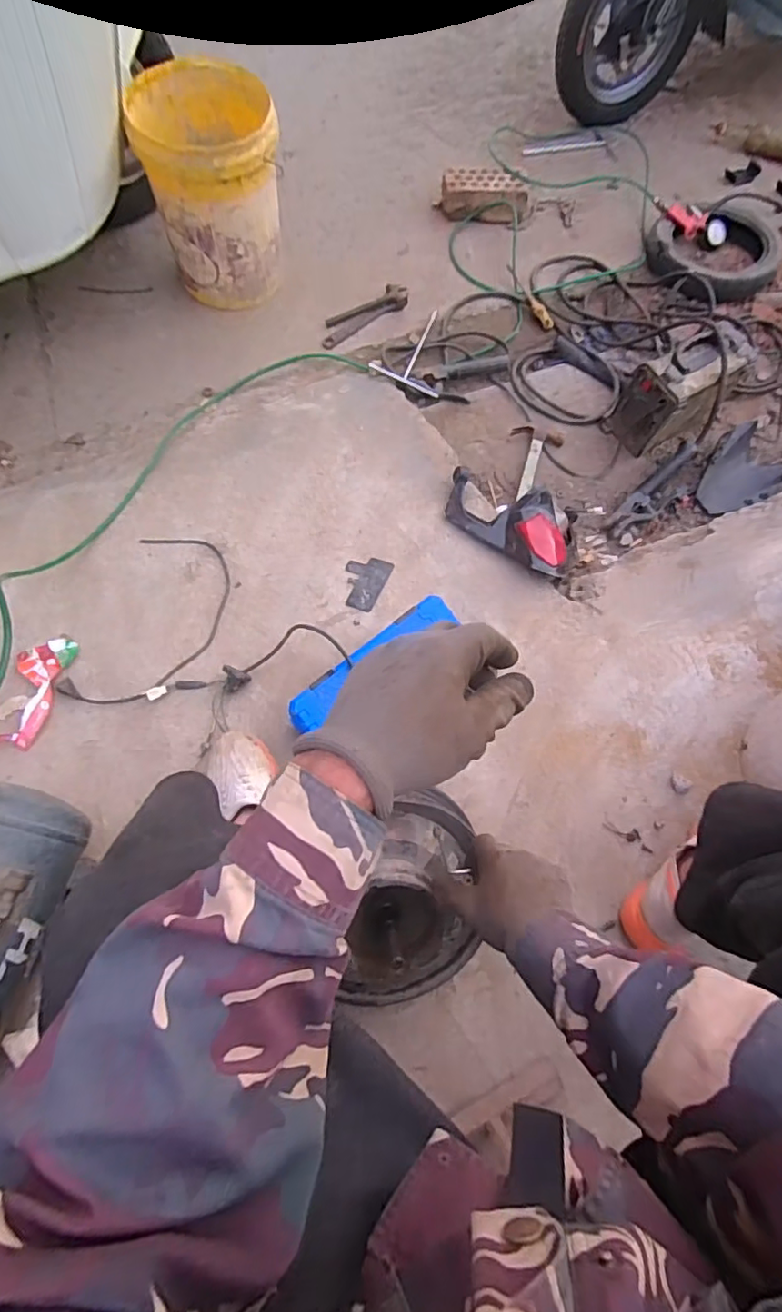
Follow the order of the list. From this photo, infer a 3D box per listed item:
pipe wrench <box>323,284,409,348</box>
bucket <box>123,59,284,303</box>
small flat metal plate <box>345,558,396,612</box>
[{"bbox_3d":[-0.071,-0.887,1.484,0.272,0.040,0.087,-34,65,-17],"label":"pipe wrench"},{"bbox_3d":[-0.387,-1.017,1.275,0.280,0.351,0.271,-13,71,-9],"label":"bucket"},{"bbox_3d":[-0.052,-0.141,1.081,0.082,0.008,0.124,21,69,4],"label":"small flat metal plate"}]

